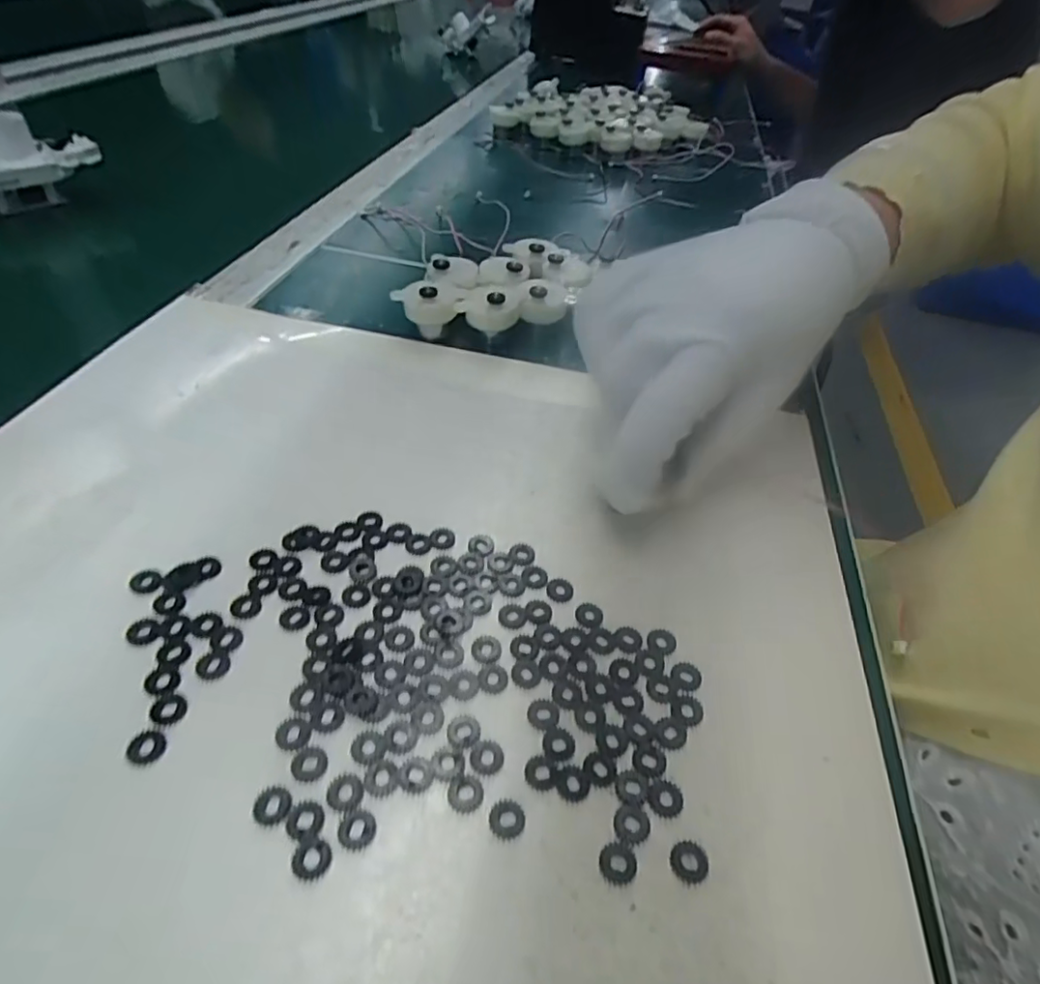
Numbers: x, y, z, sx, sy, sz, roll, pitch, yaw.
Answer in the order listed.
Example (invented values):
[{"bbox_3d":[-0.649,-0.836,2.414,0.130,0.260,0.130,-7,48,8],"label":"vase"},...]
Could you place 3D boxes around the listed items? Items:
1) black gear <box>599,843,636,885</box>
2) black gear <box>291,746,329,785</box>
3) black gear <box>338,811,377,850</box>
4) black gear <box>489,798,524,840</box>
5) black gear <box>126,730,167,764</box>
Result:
[{"bbox_3d":[0.029,0.106,0.167,0.011,0.004,0.010,8,46,0],"label":"black gear"},{"bbox_3d":[-0.065,0.083,0.178,0.010,0.004,0.011,3,46,-4],"label":"black gear"},{"bbox_3d":[-0.047,0.097,0.167,0.010,0.004,0.010,3,46,-4],"label":"black gear"},{"bbox_3d":[-0.004,0.096,0.172,0.010,0.004,0.010,3,46,-4],"label":"black gear"},{"bbox_3d":[-0.114,0.078,0.178,0.010,0.004,0.010,3,46,-4],"label":"black gear"}]

